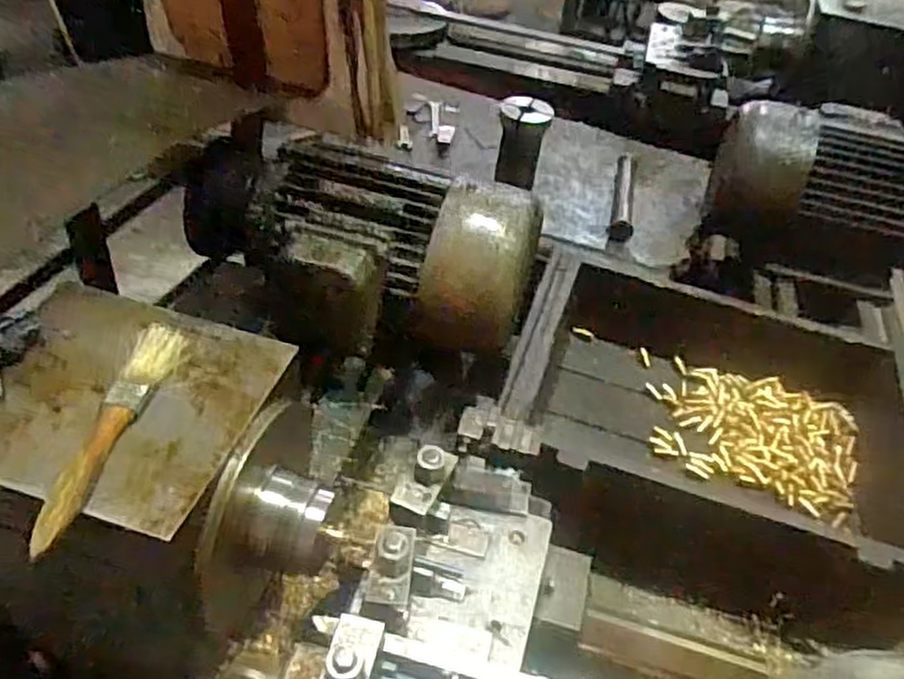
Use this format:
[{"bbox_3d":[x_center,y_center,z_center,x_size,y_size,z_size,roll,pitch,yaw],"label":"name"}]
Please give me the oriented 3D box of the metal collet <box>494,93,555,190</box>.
[{"bbox_3d":[0.089,-0.247,0.951,0.066,0.093,0.067,7,41,-1],"label":"metal collet"}]

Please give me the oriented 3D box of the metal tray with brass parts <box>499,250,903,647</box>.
[{"bbox_3d":[0.271,0.090,0.776,0.422,0.131,0.354,15,42,9],"label":"metal tray with brass parts"}]

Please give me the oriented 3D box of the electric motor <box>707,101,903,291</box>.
[{"bbox_3d":[0.506,-0.184,0.921,0.357,0.152,0.185,14,42,8],"label":"electric motor"}]

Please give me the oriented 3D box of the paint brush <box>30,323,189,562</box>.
[{"bbox_3d":[-0.190,0.048,0.412,0.026,0.013,0.155,10,41,3],"label":"paint brush"}]

